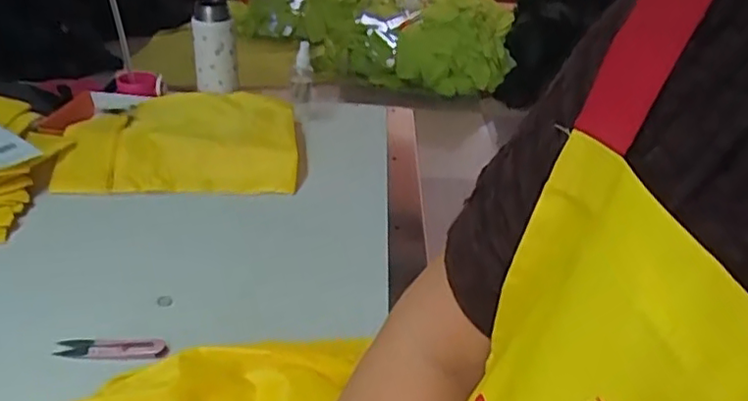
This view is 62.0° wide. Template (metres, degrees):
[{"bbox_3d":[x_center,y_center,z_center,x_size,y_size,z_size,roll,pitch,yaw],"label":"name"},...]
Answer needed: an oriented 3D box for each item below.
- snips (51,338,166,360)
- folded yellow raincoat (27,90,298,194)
[{"bbox_3d":[-0.248,0.139,0.589,0.102,0.017,0.013,3,29,-4],"label":"snips"},{"bbox_3d":[-0.302,-0.097,0.951,0.364,0.049,0.247,-1,29,-9],"label":"folded yellow raincoat"}]

